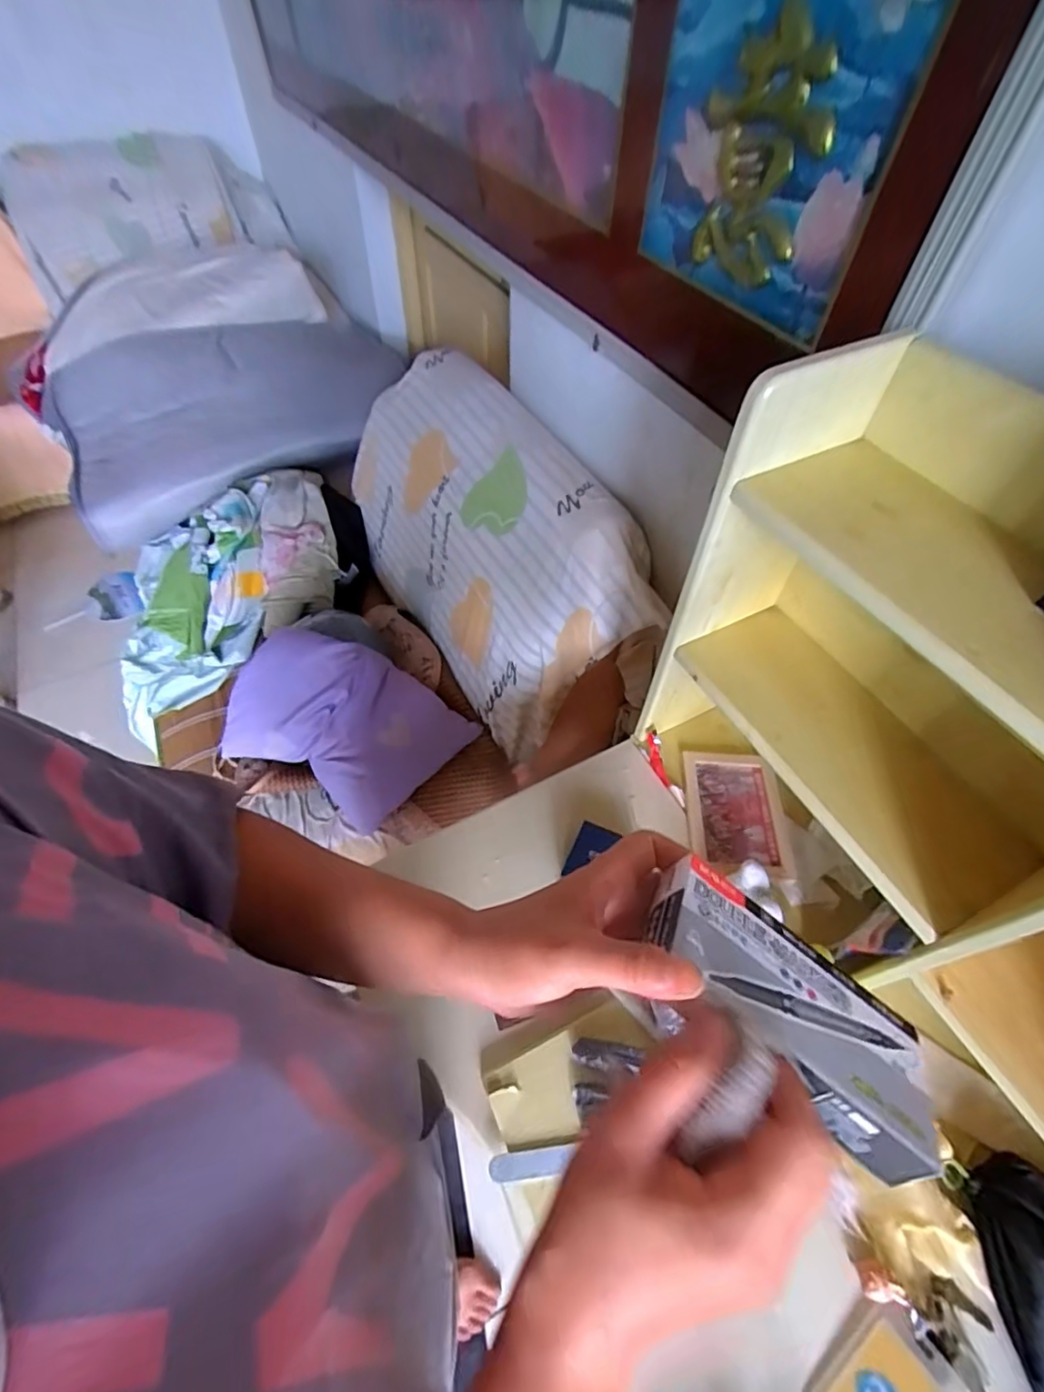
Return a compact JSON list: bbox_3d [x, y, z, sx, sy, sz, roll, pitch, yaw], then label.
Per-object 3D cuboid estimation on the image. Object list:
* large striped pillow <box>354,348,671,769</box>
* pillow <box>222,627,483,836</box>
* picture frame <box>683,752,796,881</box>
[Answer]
[{"bbox_3d":[-0.089,-0.335,1.207,0.223,0.504,0.823,-2,45,-43],"label":"large striped pillow"},{"bbox_3d":[-0.337,0.051,1.097,0.427,0.179,0.272,23,57,14],"label":"pillow"},{"bbox_3d":[0.278,0.150,0.747,0.121,0.016,0.169,4,54,1],"label":"picture frame"}]

